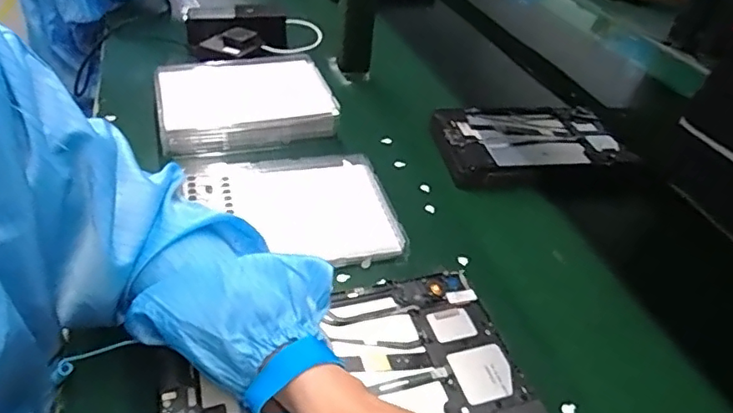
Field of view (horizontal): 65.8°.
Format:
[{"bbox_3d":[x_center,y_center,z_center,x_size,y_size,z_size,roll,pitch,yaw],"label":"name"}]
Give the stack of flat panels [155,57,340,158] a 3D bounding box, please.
[{"bbox_3d":[-0.160,-0.141,0.751,0.219,0.046,0.180,-7,38,-18],"label":"stack of flat panels"}]

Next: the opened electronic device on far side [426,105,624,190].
[{"bbox_3d":[0.214,-0.087,0.764,0.245,0.033,0.148,-8,38,-18],"label":"opened electronic device on far side"}]

